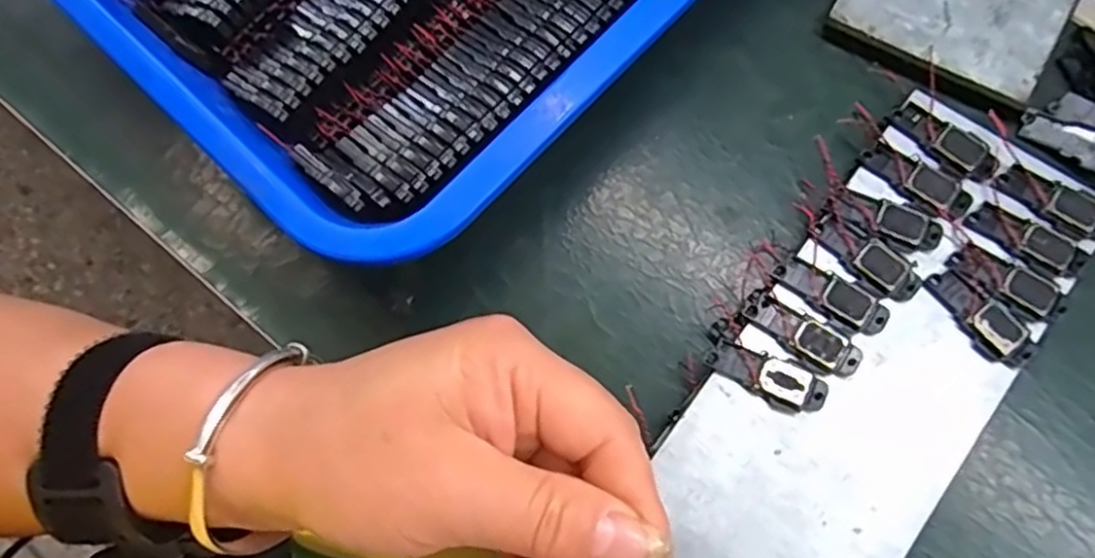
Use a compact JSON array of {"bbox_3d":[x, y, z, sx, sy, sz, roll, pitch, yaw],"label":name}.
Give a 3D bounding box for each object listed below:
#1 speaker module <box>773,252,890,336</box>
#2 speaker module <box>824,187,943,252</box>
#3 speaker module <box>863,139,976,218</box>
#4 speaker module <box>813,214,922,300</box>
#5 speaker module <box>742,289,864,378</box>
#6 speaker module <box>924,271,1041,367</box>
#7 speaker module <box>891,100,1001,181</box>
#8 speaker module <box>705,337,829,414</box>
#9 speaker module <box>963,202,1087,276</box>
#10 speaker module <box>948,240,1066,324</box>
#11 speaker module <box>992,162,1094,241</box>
[{"bbox_3d":[0.096,0.005,0.243,0.039,0.004,0.014,33,80,12],"label":"speaker module"},{"bbox_3d":[0.117,-0.021,0.248,0.039,0.004,0.013,24,78,11],"label":"speaker module"},{"bbox_3d":[0.131,-0.036,0.254,0.038,0.004,0.013,38,81,13],"label":"speaker module"},{"bbox_3d":[0.110,-0.009,0.245,0.039,0.004,0.015,43,82,14],"label":"speaker module"},{"bbox_3d":[0.086,0.018,0.240,0.041,0.005,0.013,35,80,12],"label":"speaker module"},{"bbox_3d":[0.144,0.012,0.238,0.016,0.004,0.039,-44,76,-7],"label":"speaker module"},{"bbox_3d":[0.142,-0.050,0.255,0.038,0.004,0.014,34,80,12],"label":"speaker module"},{"bbox_3d":[0.073,0.033,0.238,0.039,0.004,0.015,23,78,10],"label":"speaker module"},{"bbox_3d":[0.164,-0.015,0.243,0.038,0.004,0.013,28,79,11],"label":"speaker module"},{"bbox_3d":[0.155,0.001,0.240,0.038,0.004,0.016,28,79,11],"label":"speaker module"},{"bbox_3d":[0.176,-0.028,0.248,0.037,0.004,0.017,36,81,13],"label":"speaker module"}]

